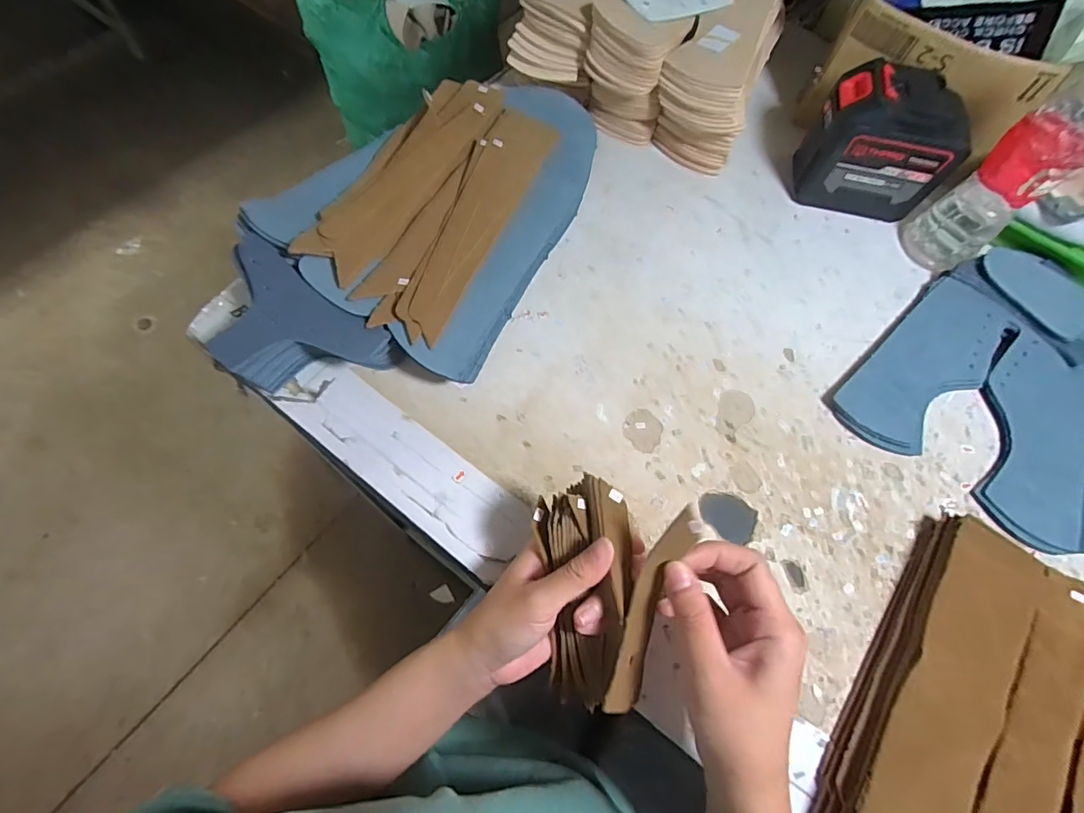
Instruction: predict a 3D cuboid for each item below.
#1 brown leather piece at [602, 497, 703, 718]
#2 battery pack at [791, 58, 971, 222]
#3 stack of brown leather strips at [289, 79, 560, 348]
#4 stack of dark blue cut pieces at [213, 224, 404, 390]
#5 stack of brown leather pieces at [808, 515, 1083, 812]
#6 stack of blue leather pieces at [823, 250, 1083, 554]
[{"bbox_3d":[0.058,0.108,0.275,0.020,0.016,0.122,17,101,5],"label":"brown leather piece"},{"bbox_3d":[0.308,-0.242,0.475,0.118,0.102,0.075,9,66,0],"label":"battery pack"},{"bbox_3d":[-0.085,-0.181,0.425,0.132,0.019,0.249,26,67,7],"label":"stack of brown leather strips"},{"bbox_3d":[-0.193,-0.056,0.386,0.143,0.038,0.091,36,68,11],"label":"stack of dark blue cut pieces"},{"bbox_3d":[0.272,0.205,0.322,0.139,0.043,0.247,36,69,11],"label":"stack of brown leather pieces"},{"bbox_3d":[0.380,-0.029,0.429,0.191,0.013,0.237,36,73,11],"label":"stack of blue leather pieces"}]

